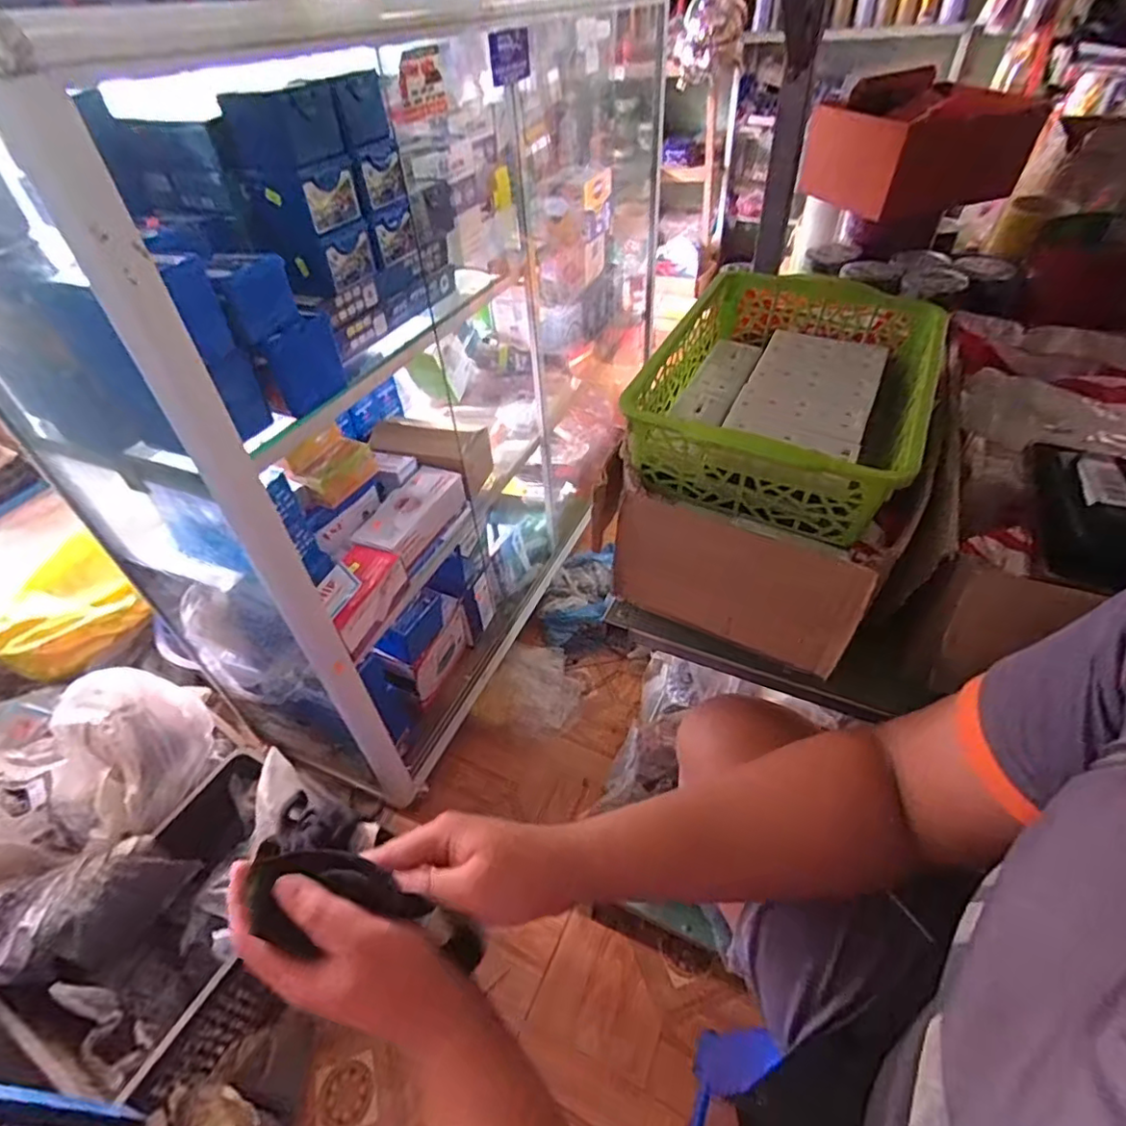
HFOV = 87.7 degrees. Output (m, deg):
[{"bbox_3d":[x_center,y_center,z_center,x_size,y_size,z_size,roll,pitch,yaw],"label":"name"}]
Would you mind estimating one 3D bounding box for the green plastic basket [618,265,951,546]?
[{"bbox_3d":[0.196,-0.153,0.524,0.203,0.089,0.298,17,48,21],"label":"green plastic basket"}]

